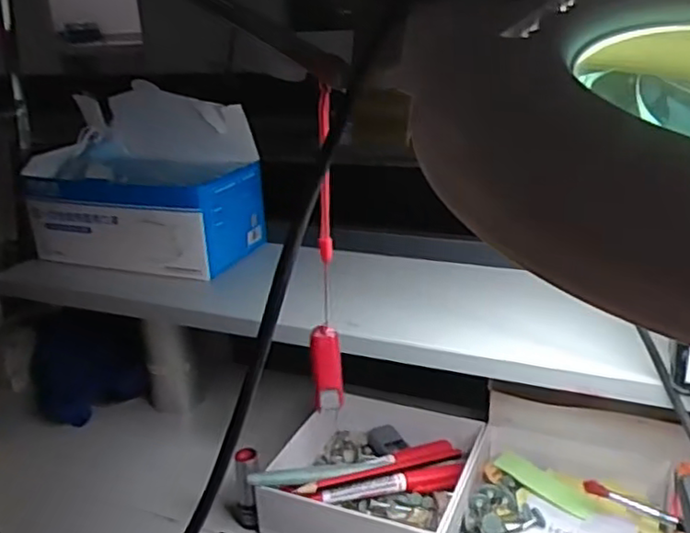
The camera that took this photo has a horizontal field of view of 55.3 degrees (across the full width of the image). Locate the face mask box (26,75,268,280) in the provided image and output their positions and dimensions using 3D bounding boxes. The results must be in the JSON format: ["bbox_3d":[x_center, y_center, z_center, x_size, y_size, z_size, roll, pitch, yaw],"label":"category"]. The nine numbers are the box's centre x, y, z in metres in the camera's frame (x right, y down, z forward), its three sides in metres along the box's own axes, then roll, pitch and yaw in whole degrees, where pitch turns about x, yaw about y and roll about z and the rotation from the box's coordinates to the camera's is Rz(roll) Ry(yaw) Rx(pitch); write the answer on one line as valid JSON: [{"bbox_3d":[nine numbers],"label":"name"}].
[{"bbox_3d":[-0.185,-0.078,0.598,0.197,0.135,0.107,6,23,22],"label":"face mask box"}]

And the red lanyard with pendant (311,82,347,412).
[{"bbox_3d":[-0.012,-0.004,0.344,0.018,0.169,0.022,-5,21,-6],"label":"red lanyard with pendant"}]

